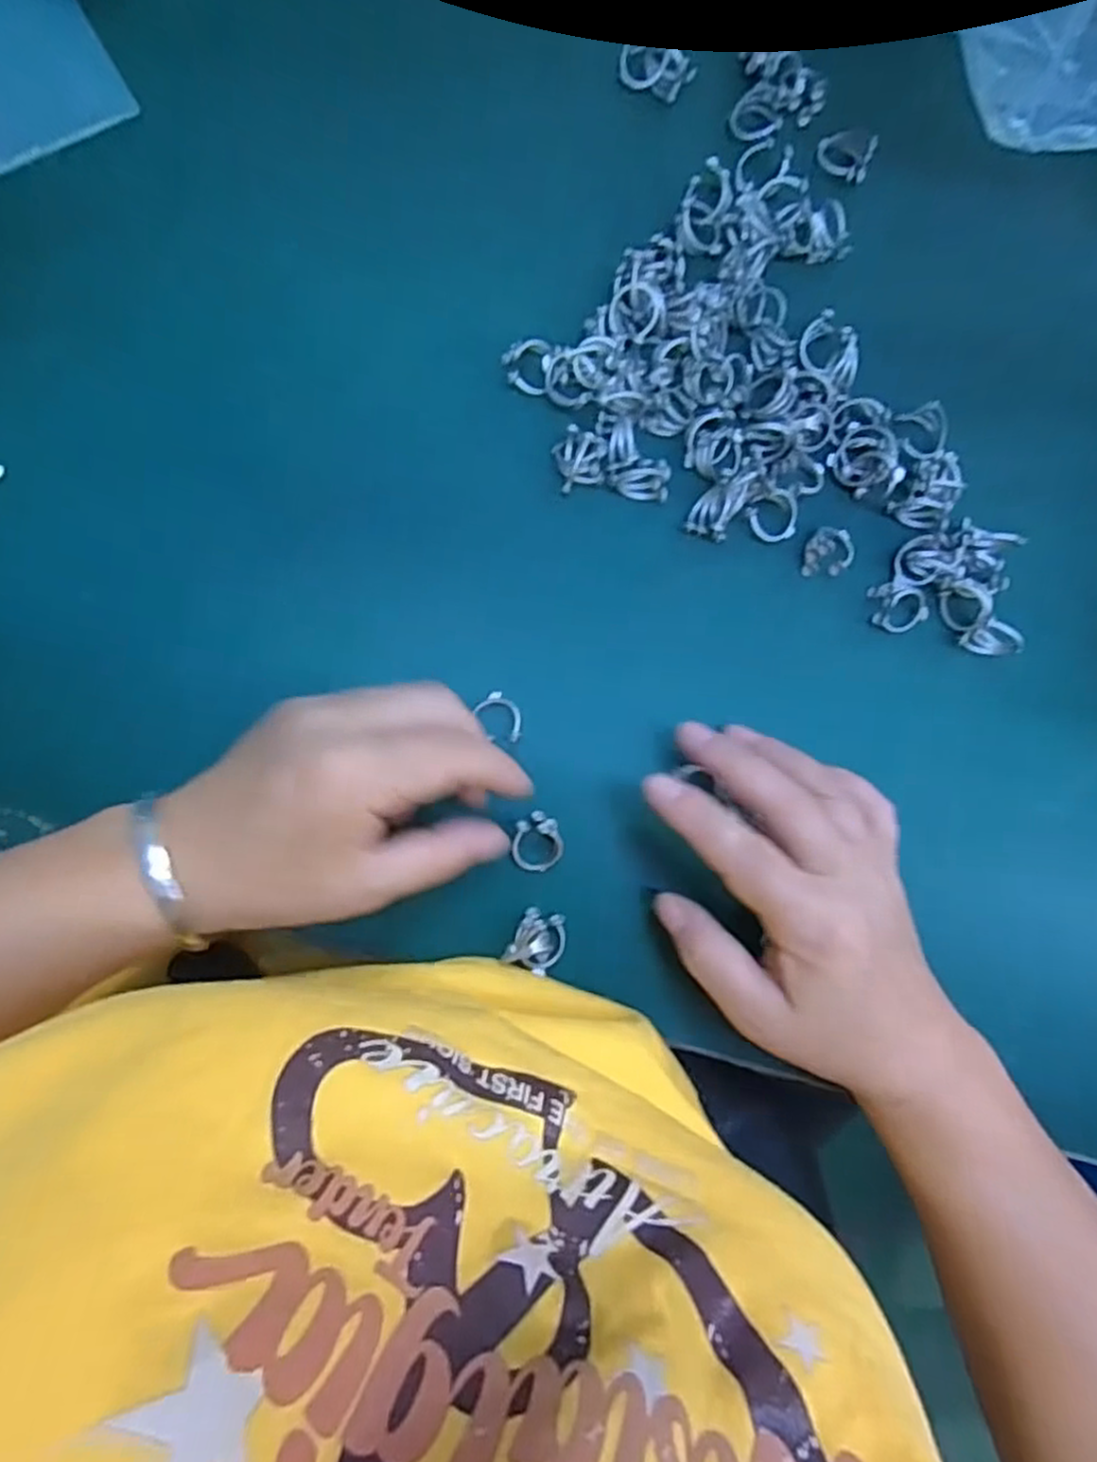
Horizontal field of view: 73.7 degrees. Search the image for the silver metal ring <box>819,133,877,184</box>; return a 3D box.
[{"bbox_3d":[0.134,-0.260,0.328,0.023,0.013,0.019,7,87,-5],"label":"silver metal ring"}]

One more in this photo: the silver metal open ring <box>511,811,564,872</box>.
[{"bbox_3d":[-0.005,0.046,0.304,0.021,0.008,0.024,6,103,-10],"label":"silver metal open ring"}]

